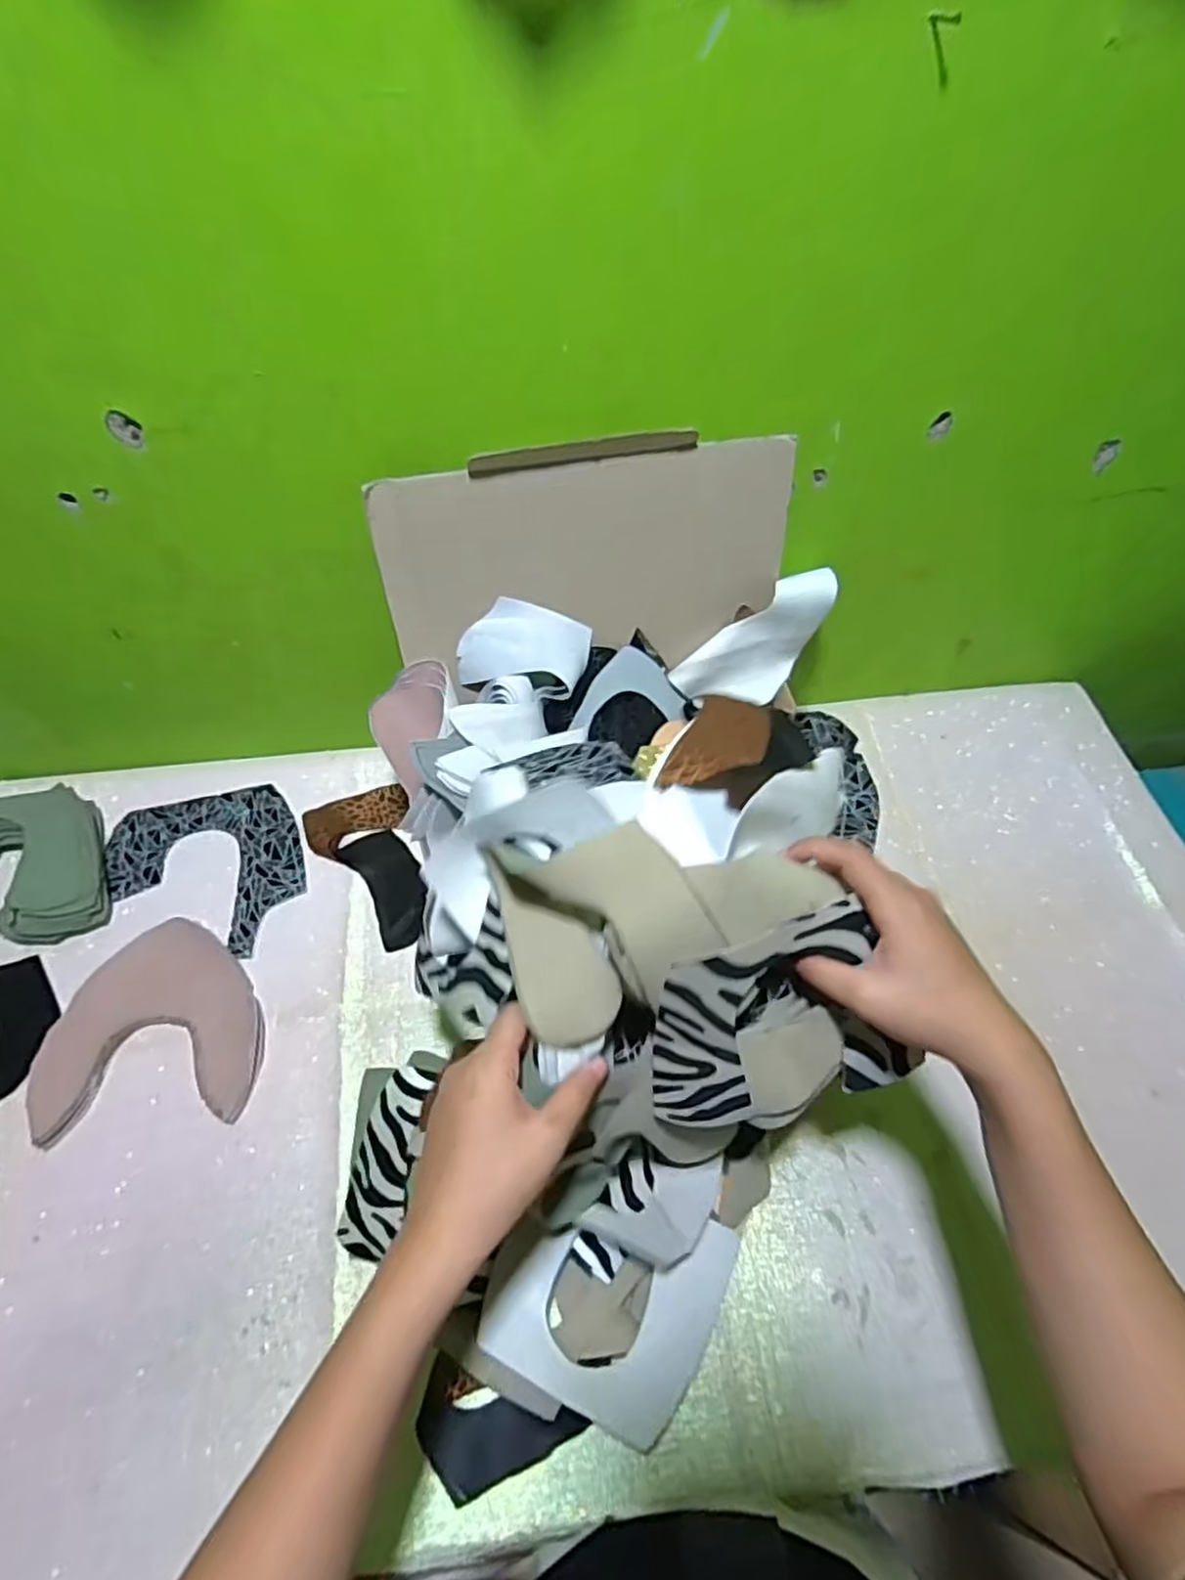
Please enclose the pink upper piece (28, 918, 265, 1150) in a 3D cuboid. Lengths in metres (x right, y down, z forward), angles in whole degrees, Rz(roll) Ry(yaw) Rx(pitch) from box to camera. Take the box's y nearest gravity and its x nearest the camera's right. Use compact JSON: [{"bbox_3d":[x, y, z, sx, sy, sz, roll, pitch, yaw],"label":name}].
[{"bbox_3d":[-0.349,0.186,0.578,0.165,0.007,0.160,-4,55,-4],"label":"pink upper piece"}]

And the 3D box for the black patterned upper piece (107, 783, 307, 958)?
[{"bbox_3d":[-0.352,0.076,0.658,0.164,0.007,0.170,-13,57,-11],"label":"black patterned upper piece"}]

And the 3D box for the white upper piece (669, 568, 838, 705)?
[{"bbox_3d":[0.139,-0.124,0.619,0.129,0.102,0.049,-18,58,-14],"label":"white upper piece"}]

